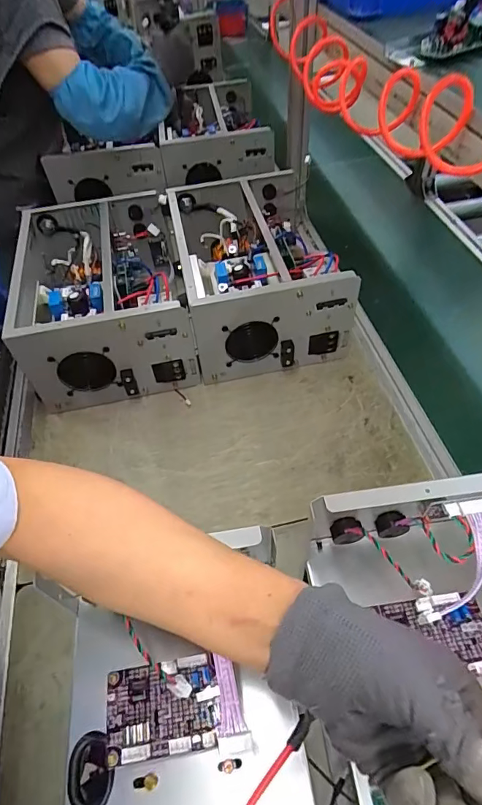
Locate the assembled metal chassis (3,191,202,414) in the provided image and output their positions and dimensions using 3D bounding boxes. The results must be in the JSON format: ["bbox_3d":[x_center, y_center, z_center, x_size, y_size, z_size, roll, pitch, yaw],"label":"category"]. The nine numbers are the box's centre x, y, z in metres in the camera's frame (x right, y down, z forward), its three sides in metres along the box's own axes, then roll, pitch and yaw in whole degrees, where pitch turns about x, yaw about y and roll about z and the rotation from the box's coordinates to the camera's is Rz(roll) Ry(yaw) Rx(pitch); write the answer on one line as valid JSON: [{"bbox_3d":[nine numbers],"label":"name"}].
[{"bbox_3d":[-0.243,-0.201,0.822,0.298,0.187,0.400,-13,52,-6],"label":"assembled metal chassis"}]

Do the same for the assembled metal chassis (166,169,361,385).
[{"bbox_3d":[0.027,-0.250,0.836,0.270,0.187,0.371,-11,52,-4],"label":"assembled metal chassis"}]

